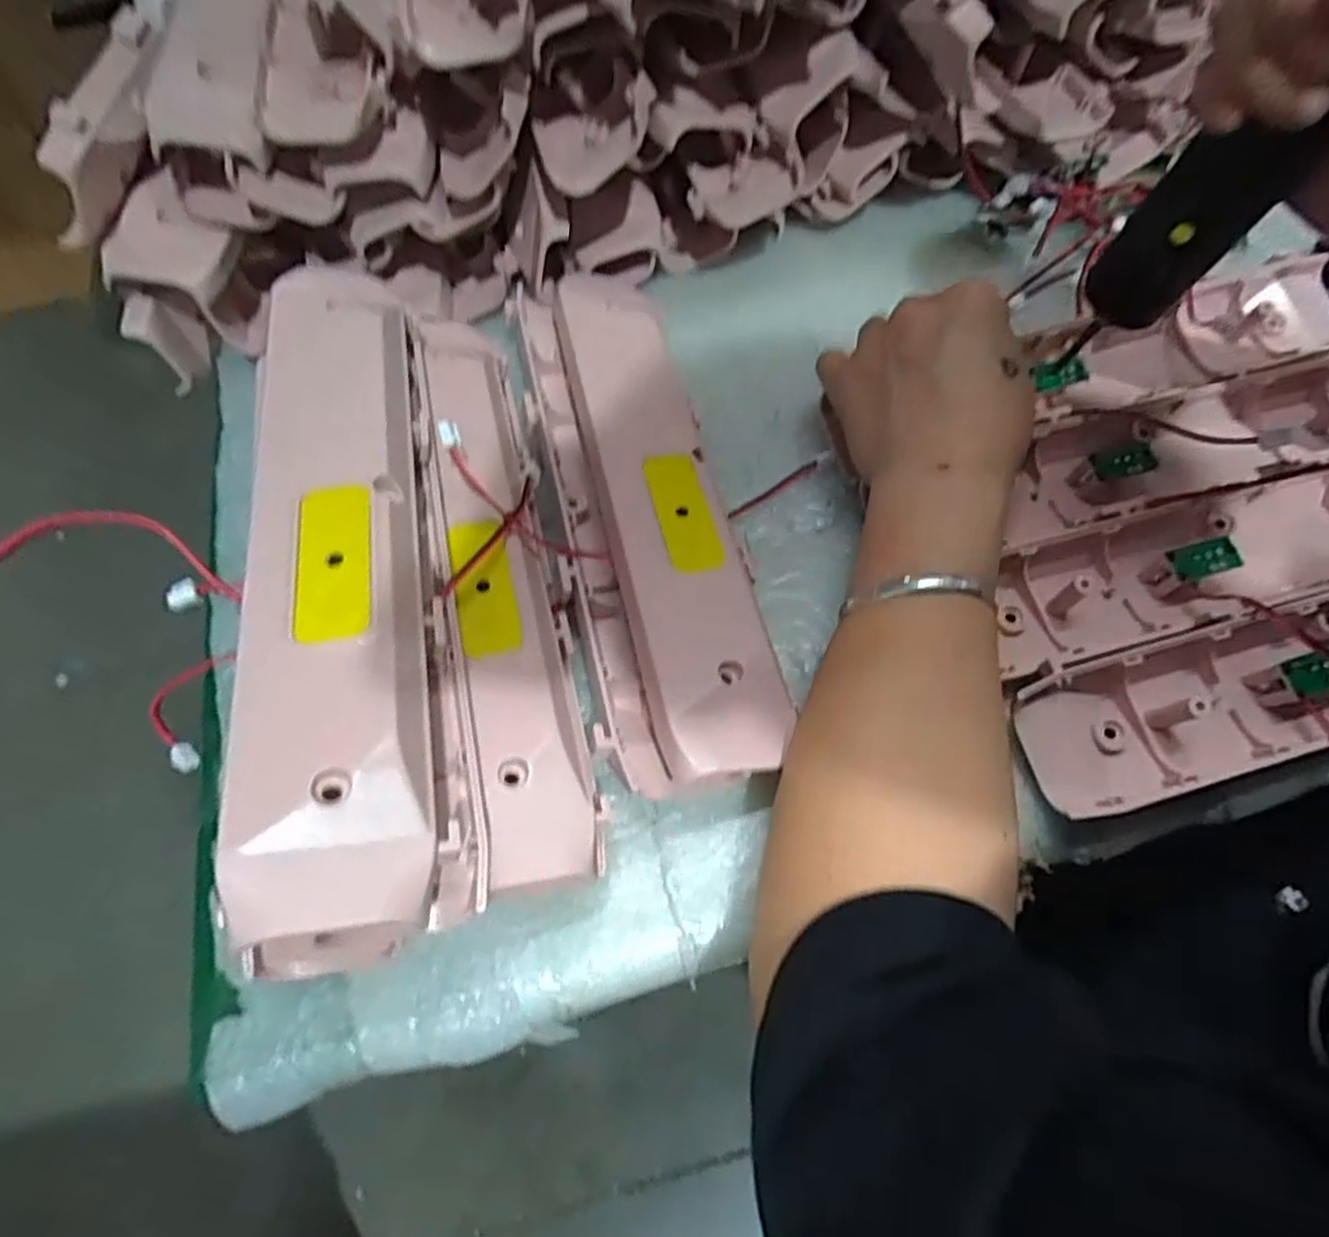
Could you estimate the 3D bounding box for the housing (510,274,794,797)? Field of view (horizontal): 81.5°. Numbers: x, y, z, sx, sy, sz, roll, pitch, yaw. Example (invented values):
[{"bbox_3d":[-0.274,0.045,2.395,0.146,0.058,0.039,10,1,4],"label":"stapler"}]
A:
[{"bbox_3d":[-0.013,-0.056,0.338,0.067,0.035,0.271,-11,60,-5],"label":"housing"}]

